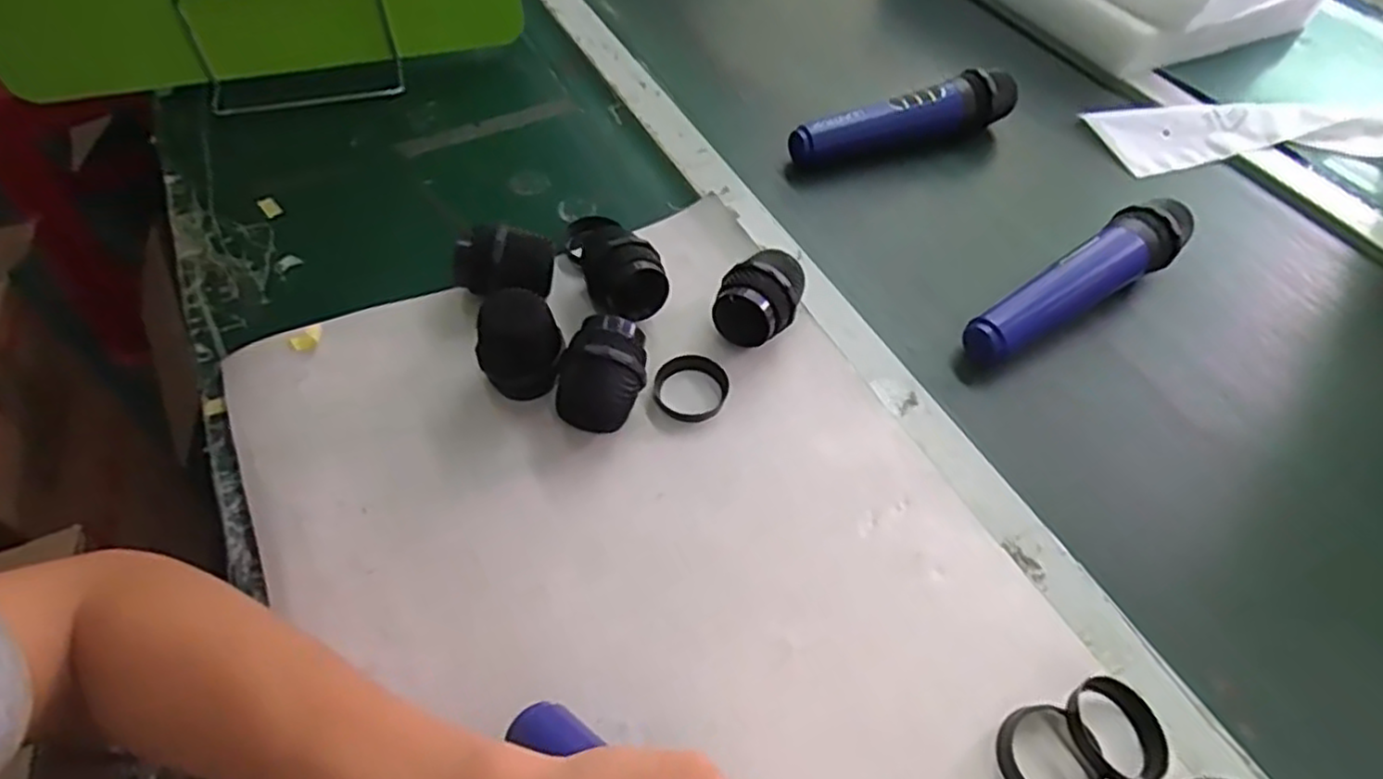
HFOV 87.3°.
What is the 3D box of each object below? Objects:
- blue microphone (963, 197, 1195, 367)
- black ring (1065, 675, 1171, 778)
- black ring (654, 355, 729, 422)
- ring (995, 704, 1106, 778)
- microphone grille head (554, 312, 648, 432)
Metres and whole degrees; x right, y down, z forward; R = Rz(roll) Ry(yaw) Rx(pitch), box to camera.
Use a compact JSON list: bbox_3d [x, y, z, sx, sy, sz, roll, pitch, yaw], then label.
[{"bbox_3d":[0.263,-0.068,0.489,0.200,0.047,0.047,-30,59,-20],"label":"blue microphone"},{"bbox_3d":[0.188,0.152,0.324,0.038,0.013,0.042,-9,54,-6],"label":"black ring"},{"bbox_3d":[-0.001,-0.005,0.436,0.043,0.014,0.047,0,53,0],"label":"black ring"},{"bbox_3d":[0.155,0.162,0.318,0.036,0.010,0.043,-13,54,-10],"label":"ring"},{"bbox_3d":[-0.051,-0.008,0.416,0.049,0.050,0.055,0,53,0],"label":"microphone grille head"}]

